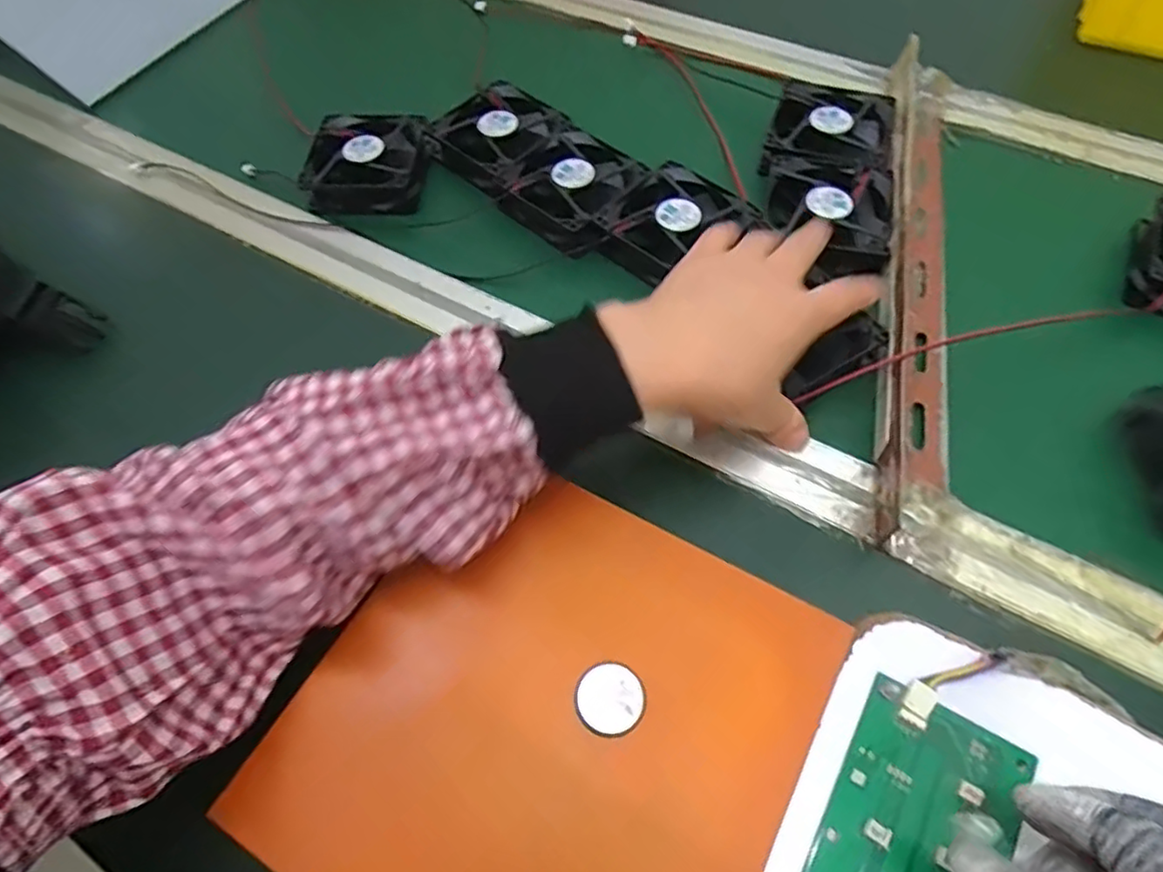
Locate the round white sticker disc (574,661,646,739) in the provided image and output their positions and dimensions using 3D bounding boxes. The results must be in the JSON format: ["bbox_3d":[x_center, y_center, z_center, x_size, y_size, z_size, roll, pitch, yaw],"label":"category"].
[{"bbox_3d":[0.012,0.113,0.282,0.029,0.004,0.029,-1,55,1],"label":"round white sticker disc"}]

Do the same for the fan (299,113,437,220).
[{"bbox_3d":[-0.155,-0.204,0.485,0.085,0.029,0.085,0,55,2],"label":"fan"}]

